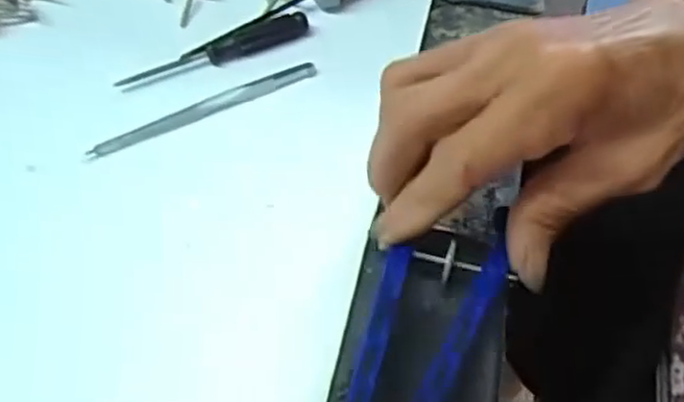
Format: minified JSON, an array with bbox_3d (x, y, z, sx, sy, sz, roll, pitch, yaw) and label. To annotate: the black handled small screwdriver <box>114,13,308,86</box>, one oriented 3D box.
[{"bbox_3d":[-0.060,-0.071,0.321,0.091,0.008,0.012,-20,60,-12],"label":"black handled small screwdriver"}]

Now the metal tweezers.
[{"bbox_3d":[-0.061,-0.042,0.303,0.104,0.006,0.008,-24,60,-14],"label":"metal tweezers"}]

